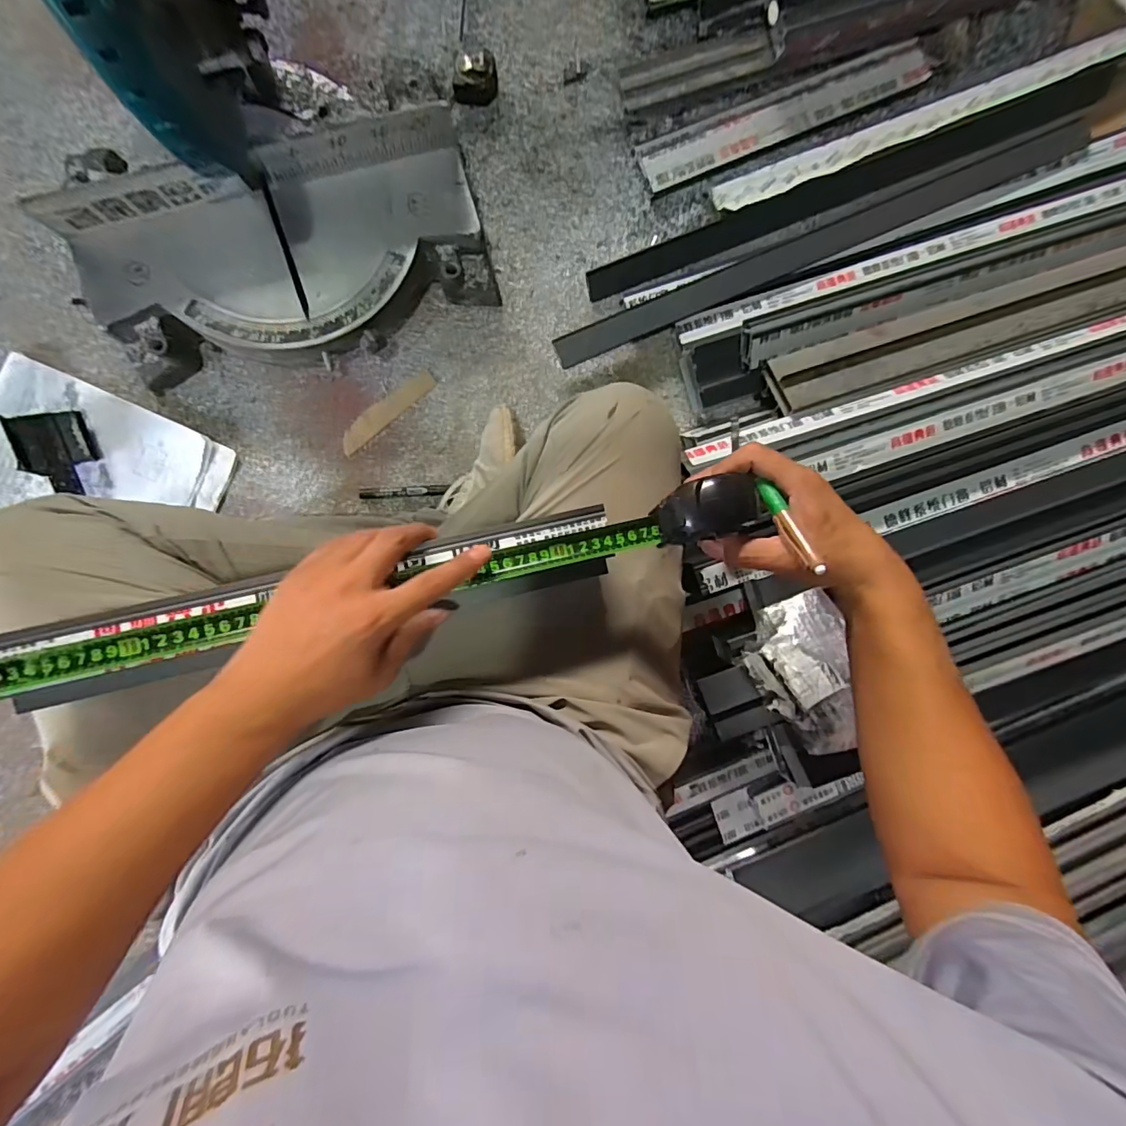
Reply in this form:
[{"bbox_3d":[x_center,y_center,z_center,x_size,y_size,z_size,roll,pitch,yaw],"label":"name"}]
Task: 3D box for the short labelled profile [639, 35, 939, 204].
[{"bbox_3d":[0.316,-0.634,0.731,0.449,0.028,0.068,-25,95,-4],"label":"short labelled profile"}]

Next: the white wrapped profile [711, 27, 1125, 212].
[{"bbox_3d":[0.703,-0.721,0.753,1.063,0.022,0.050,-24,95,-4],"label":"white wrapped profile"}]

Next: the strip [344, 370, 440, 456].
[{"bbox_3d":[-0.243,-0.209,0.713,0.154,0.004,0.032,-40,96,-2],"label":"strip"}]

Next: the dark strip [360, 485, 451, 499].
[{"bbox_3d":[-0.220,-0.099,0.721,0.119,0.009,0.014,-4,93,-5],"label":"dark strip"}]

